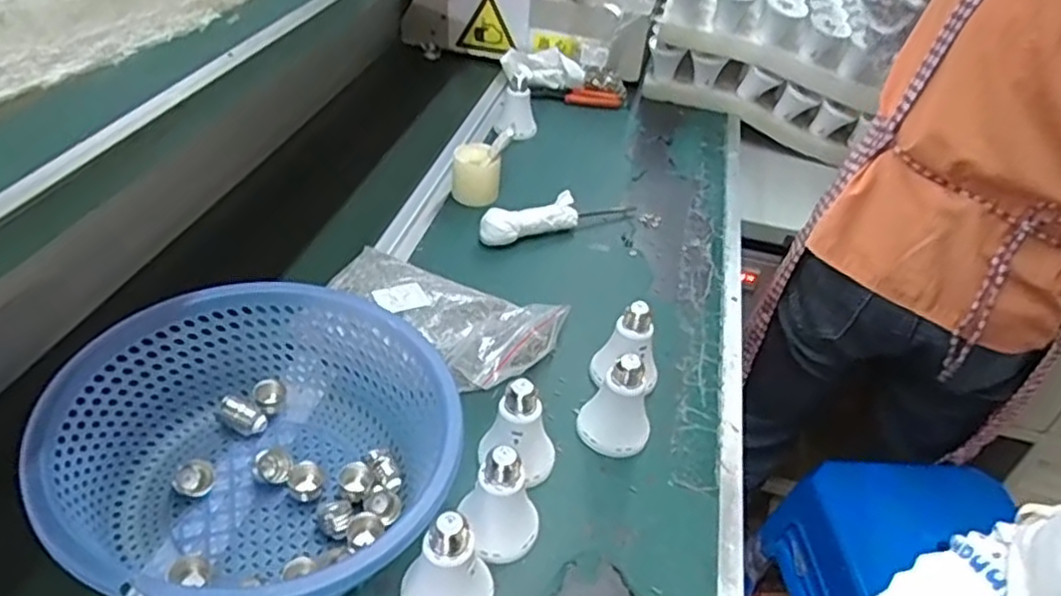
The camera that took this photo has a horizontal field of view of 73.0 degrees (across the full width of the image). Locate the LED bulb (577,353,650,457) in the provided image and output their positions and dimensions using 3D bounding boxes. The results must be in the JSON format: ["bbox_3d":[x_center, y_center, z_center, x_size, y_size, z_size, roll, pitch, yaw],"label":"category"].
[{"bbox_3d":[0.081,0.086,0.629,0.063,0.088,0.064,16,39,11],"label":"LED bulb"}]

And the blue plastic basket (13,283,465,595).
[{"bbox_3d":[-0.196,0.115,0.534,0.271,0.113,0.258,-12,42,-23],"label":"blue plastic basket"}]

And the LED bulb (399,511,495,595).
[{"bbox_3d":[-0.055,0.185,0.486,0.063,0.088,0.056,0,39,-10],"label":"LED bulb"}]

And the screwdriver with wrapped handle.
[{"bbox_3d":[0.040,-0.106,0.897,0.212,0.046,0.035,-17,44,-28],"label":"screwdriver with wrapped handle"}]

